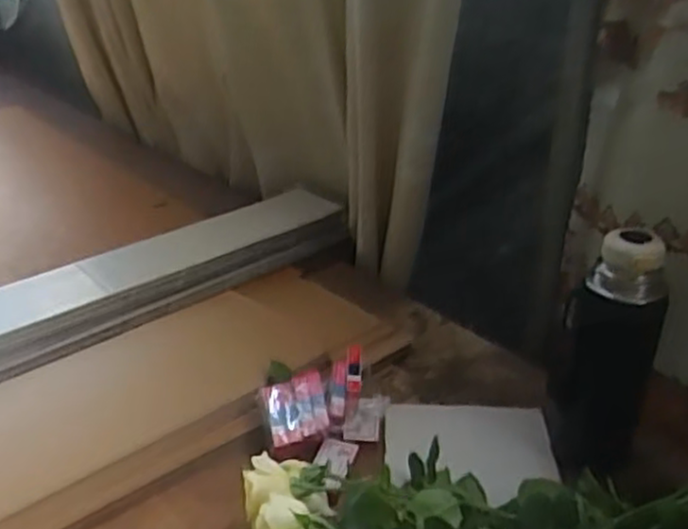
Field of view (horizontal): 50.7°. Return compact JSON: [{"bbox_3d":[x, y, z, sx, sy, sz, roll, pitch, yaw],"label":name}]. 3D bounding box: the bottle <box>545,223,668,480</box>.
[{"bbox_3d":[0.258,0.090,0.724,0.092,0.258,0.071,11,30,19],"label":"bottle"}]

